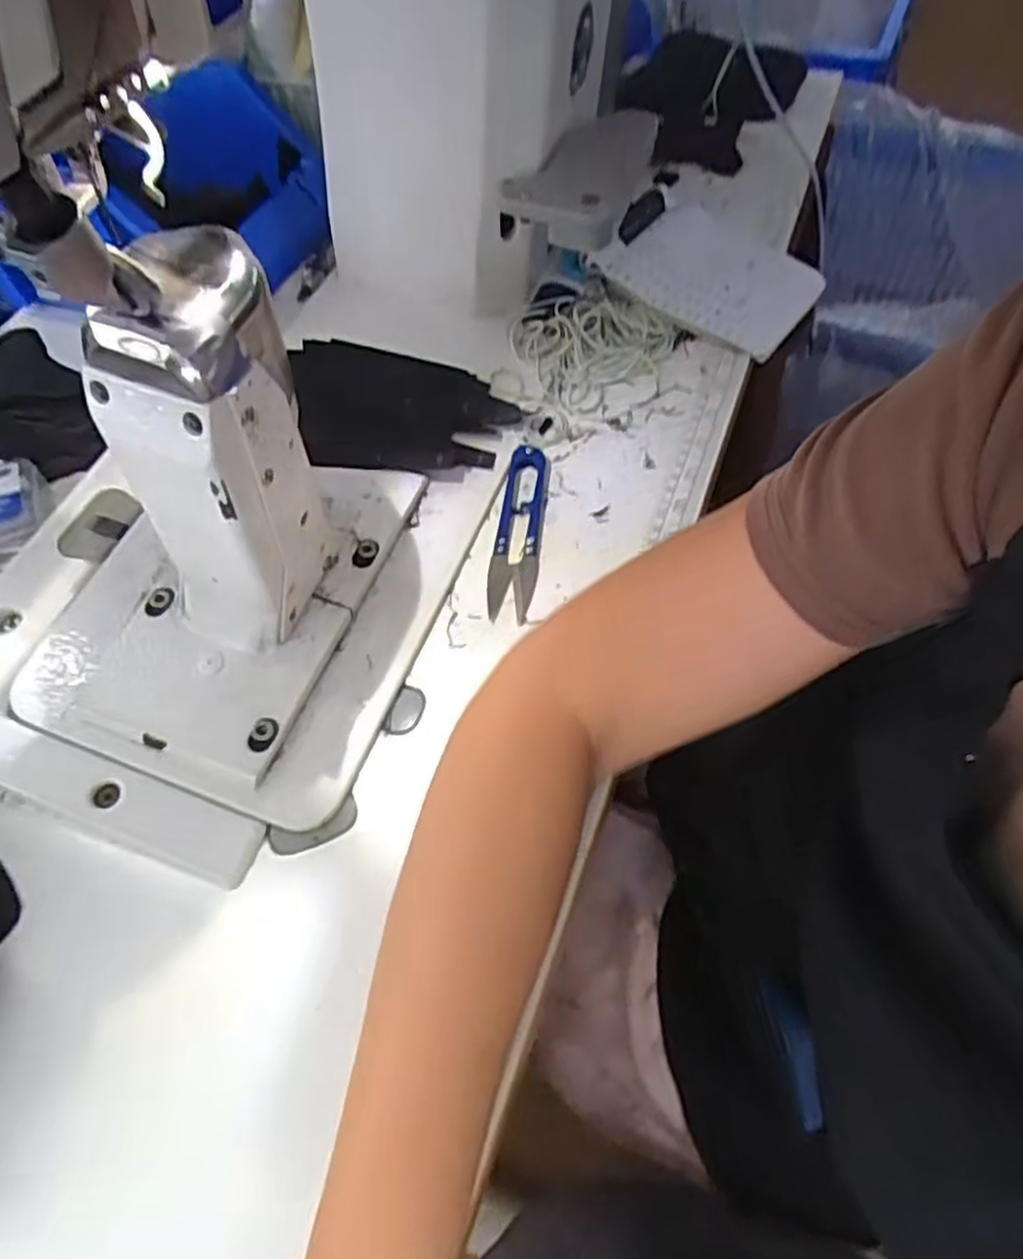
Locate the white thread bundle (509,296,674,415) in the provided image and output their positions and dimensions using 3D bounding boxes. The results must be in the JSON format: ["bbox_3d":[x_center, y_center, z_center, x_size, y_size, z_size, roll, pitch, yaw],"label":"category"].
[{"bbox_3d":[0.054,-0.196,0.517,0.093,0.019,0.087,-32,62,-15],"label":"white thread bundle"}]

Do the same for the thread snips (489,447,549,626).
[{"bbox_3d":[0.005,-0.060,0.444,0.027,0.007,0.121,4,59,7],"label":"thread snips"}]

